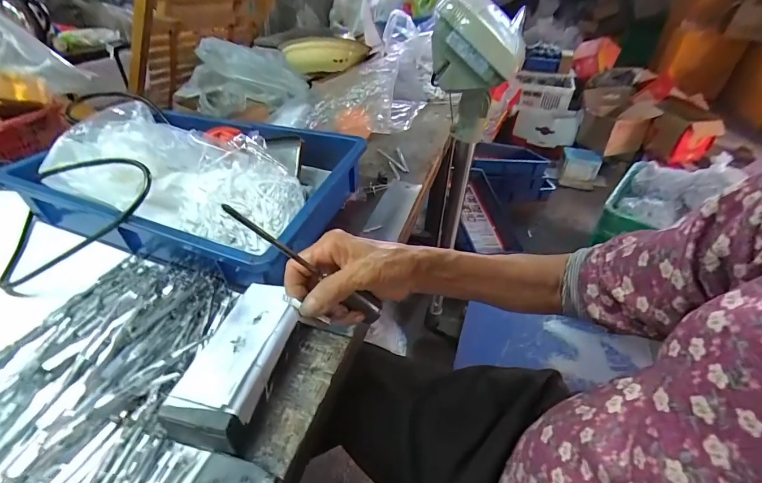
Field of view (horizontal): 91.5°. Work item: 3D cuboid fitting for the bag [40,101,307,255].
[{"bbox_3d":[-0.267,-0.088,0.488,0.331,0.098,0.144,15,40,15],"label":"bag"}]

